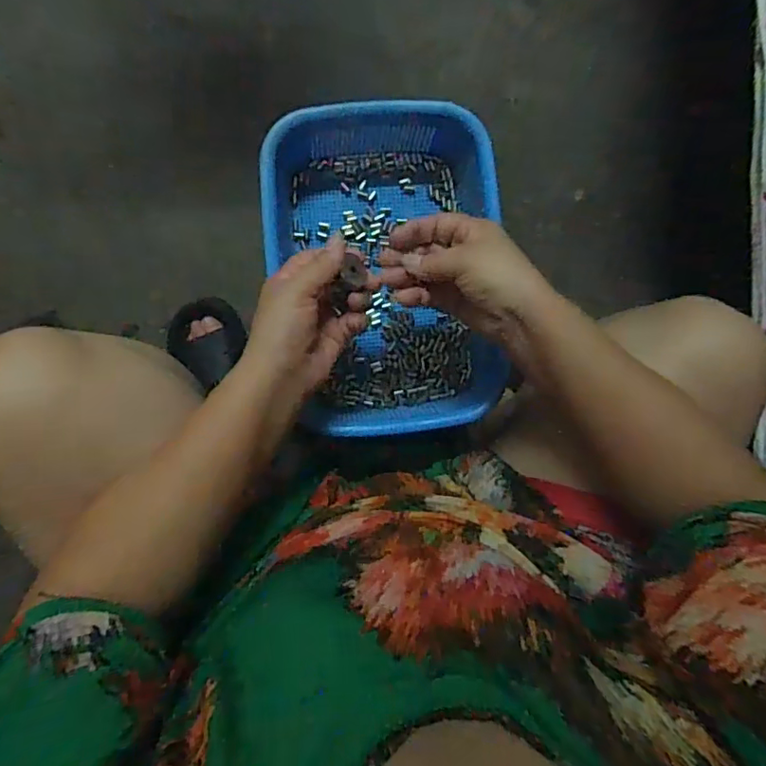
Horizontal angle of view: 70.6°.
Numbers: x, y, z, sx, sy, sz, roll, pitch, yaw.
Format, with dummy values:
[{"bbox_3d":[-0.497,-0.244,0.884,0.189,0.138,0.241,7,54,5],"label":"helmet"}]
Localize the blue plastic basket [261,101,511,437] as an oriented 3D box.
[{"bbox_3d":[0.009,-0.113,0.514,0.222,0.069,0.311,-5,93,-6],"label":"blue plastic basket"}]

